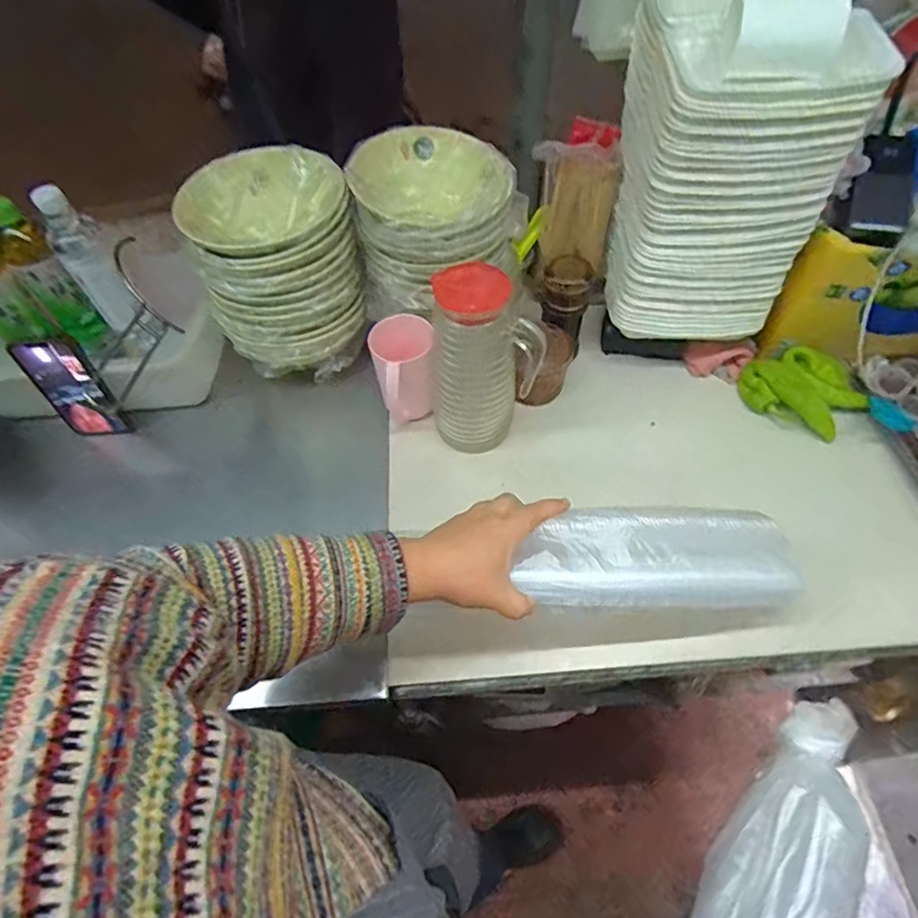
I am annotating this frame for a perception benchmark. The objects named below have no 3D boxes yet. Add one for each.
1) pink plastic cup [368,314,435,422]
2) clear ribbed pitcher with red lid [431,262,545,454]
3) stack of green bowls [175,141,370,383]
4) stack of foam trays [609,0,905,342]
[{"bbox_3d":[-0.065,-0.112,0.674,0.073,0.099,0.084,-7,56,-3],"label":"pink plastic cup"},{"bbox_3d":[0.029,-0.107,0.622,0.111,0.216,0.098,1,56,3],"label":"clear ribbed pitcher with red lid"},{"bbox_3d":[-0.217,-0.234,0.687,0.179,0.203,0.180,-24,59,-14],"label":"stack of green bowls"},{"bbox_3d":[0.289,-0.326,0.622,0.196,0.328,0.200,-1,56,1],"label":"stack of foam trays"}]

